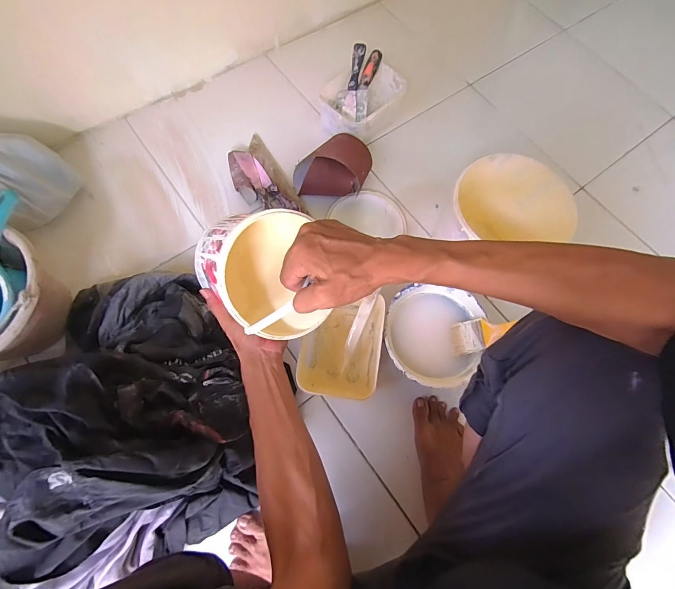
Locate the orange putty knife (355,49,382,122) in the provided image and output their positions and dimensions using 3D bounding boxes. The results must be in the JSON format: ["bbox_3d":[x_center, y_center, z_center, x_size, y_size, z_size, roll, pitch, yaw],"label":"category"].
[{"bbox_3d":[0.069,-0.501,0.799,0.035,0.015,0.160,17,100,4],"label":"orange putty knife"}]

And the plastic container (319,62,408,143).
[{"bbox_3d":[0.058,-0.467,0.821,0.200,0.084,0.153,-41,78,-15],"label":"plastic container"}]

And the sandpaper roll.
[{"bbox_3d":[-0.011,-0.288,0.750,0.173,0.093,0.140,6,71,-1],"label":"sandpaper roll"}]

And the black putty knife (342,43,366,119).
[{"bbox_3d":[0.040,-0.508,0.792,0.034,0.016,0.157,10,105,2],"label":"black putty knife"}]

